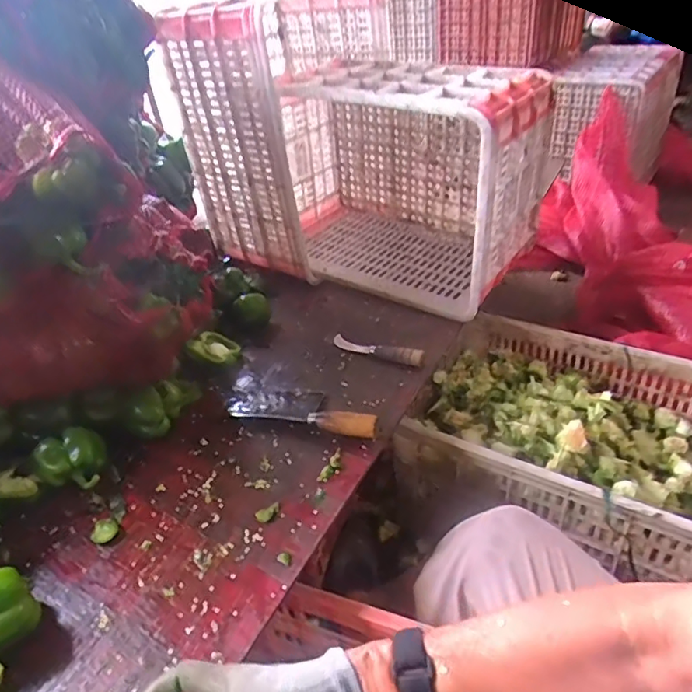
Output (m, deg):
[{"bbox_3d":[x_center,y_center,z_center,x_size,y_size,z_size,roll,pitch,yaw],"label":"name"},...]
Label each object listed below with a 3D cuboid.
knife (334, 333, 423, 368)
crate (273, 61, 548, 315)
[{"bbox_3d":[0.048,0.003,0.873,0.157,0.018,0.032,13,40,25],"label":"knife"},{"bbox_3d":[0.086,-0.321,1.014,0.481,0.319,0.309,18,42,29],"label":"crate"}]

